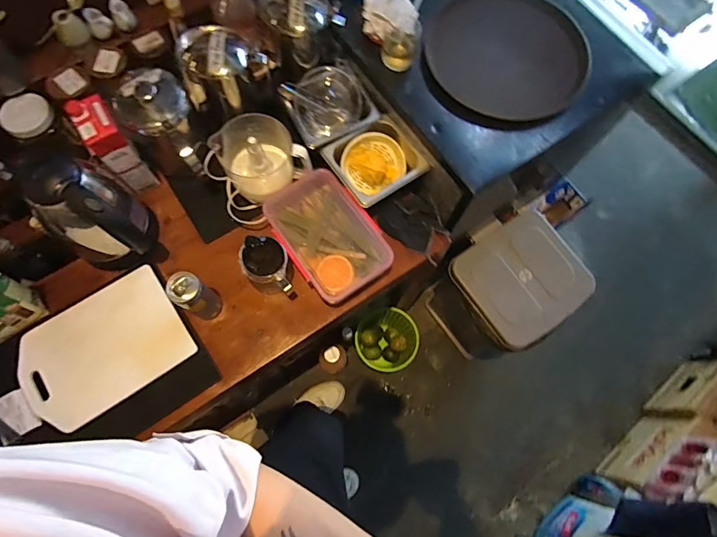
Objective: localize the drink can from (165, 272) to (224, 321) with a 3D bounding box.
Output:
[{"bbox_3d":[-0.300,0.055,0.779,0.060,0.146,0.058,1,71,-2],"label":"drink can"}]

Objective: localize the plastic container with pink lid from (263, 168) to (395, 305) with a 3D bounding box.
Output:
[{"bbox_3d":[-0.070,-0.071,0.854,0.172,0.091,0.264,-32,75,-12],"label":"plastic container with pink lid"}]

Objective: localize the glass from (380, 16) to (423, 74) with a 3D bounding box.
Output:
[{"bbox_3d":[0.091,-0.463,0.866,0.063,0.075,0.073,29,72,7],"label":"glass"}]

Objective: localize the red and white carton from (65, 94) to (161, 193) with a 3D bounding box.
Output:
[{"bbox_3d":[-0.486,-0.240,0.838,0.062,0.191,0.101,-32,76,-12],"label":"red and white carton"}]

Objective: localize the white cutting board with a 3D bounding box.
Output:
[{"bbox_3d":[-0.491,0.153,0.810,0.289,0.013,0.212,-33,80,-12],"label":"white cutting board"}]

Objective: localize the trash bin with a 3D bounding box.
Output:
[{"bbox_3d":[0.434,0.100,1.345,0.392,0.443,0.321,-34,76,-13],"label":"trash bin"}]

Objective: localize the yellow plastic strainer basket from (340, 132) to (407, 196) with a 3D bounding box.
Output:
[{"bbox_3d":[0.033,-0.232,0.920,0.126,0.081,0.105,-31,75,-12],"label":"yellow plastic strainer basket"}]

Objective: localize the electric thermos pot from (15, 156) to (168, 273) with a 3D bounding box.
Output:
[{"bbox_3d":[-0.476,-0.084,0.778,0.147,0.235,0.144,1,71,-2],"label":"electric thermos pot"}]

